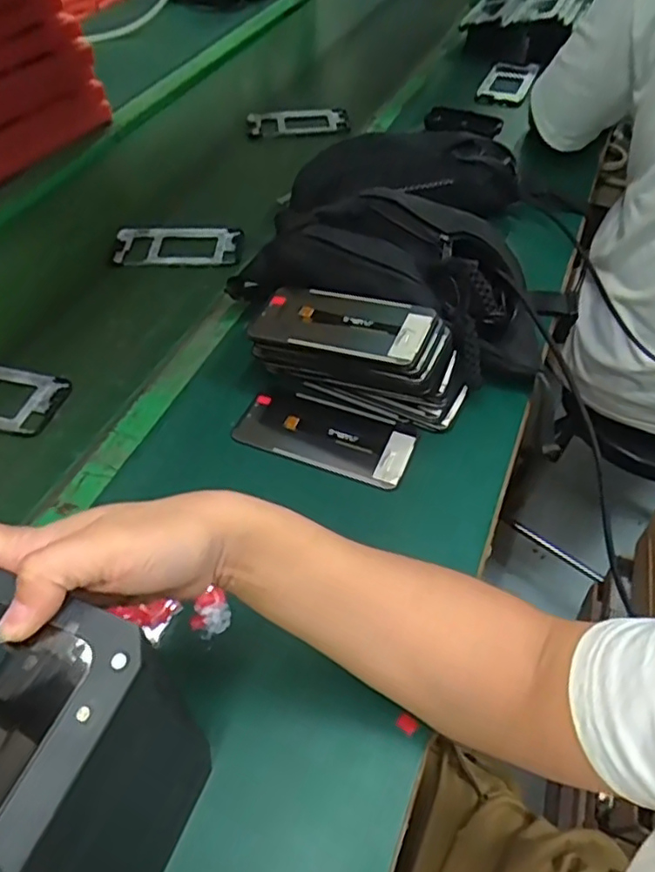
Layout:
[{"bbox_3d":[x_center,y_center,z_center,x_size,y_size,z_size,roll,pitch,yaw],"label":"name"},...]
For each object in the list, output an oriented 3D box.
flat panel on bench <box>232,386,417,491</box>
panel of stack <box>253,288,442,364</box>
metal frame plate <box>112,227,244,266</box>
[{"bbox_3d":[-0.002,-0.004,0.560,0.153,0.006,0.074,19,52,14],"label":"flat panel on bench"},{"bbox_3d":[0.010,-0.101,0.550,0.157,0.009,0.074,13,52,21],"label":"panel of stack"},{"bbox_3d":[-0.185,-0.235,0.772,0.155,0.009,0.076,2,50,1],"label":"metal frame plate"}]

